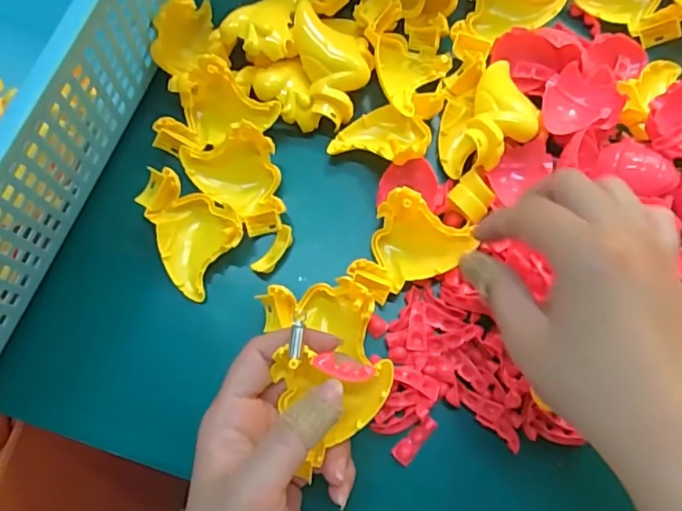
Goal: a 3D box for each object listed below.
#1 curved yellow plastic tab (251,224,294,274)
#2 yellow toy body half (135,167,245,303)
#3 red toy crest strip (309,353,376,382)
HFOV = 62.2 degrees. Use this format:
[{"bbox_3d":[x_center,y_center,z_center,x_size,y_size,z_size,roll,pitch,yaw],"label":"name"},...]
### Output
[{"bbox_3d":[-0.040,-0.003,0.342,0.010,0.009,0.033,36,77,10],"label":"curved yellow plastic tab"},{"bbox_3d":[-0.097,-0.017,0.336,0.067,0.027,0.053,36,77,10],"label":"yellow toy body half"},{"bbox_3d":[0.001,0.055,0.272,0.029,0.004,0.010,15,74,1],"label":"red toy crest strip"}]

